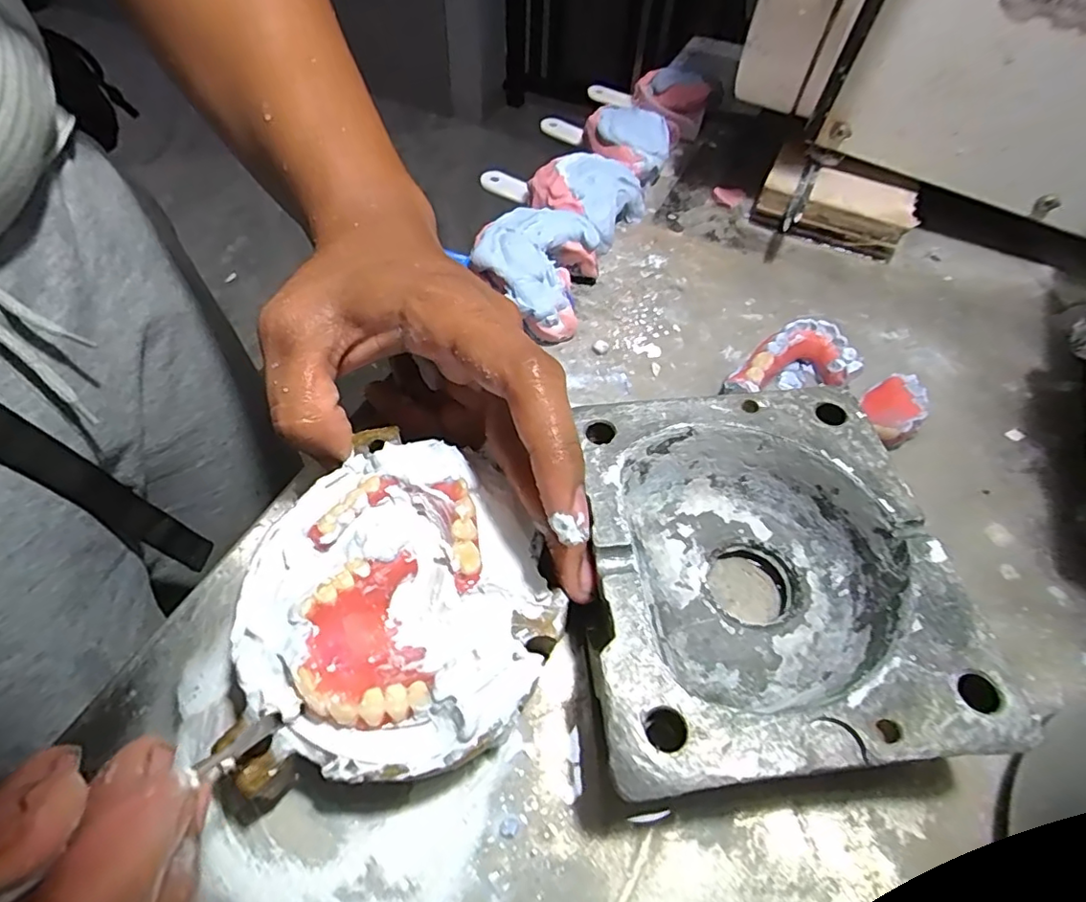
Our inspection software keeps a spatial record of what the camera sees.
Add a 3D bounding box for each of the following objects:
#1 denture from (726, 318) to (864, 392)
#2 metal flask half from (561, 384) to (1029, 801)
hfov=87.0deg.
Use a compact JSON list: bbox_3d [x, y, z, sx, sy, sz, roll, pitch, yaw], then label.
[{"bbox_3d":[0.119,-0.045,0.276,0.058,0.021,0.034,-3,54,-6],"label":"denture"},{"bbox_3d":[0.068,0.042,0.198,0.116,0.043,0.127,-2,54,-5],"label":"metal flask half"}]

